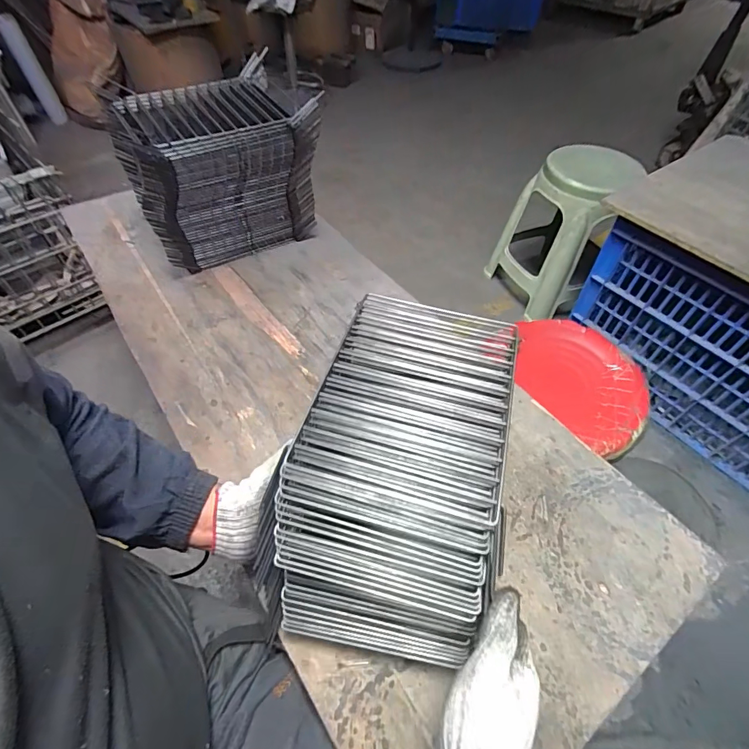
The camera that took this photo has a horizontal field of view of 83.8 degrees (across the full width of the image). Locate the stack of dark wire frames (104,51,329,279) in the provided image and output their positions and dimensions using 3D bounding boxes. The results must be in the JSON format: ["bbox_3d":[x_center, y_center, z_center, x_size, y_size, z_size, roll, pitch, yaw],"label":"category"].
[{"bbox_3d":[-0.281,-0.361,0.779,0.294,0.259,0.237,-27,57,-21],"label":"stack of dark wire frames"}]

